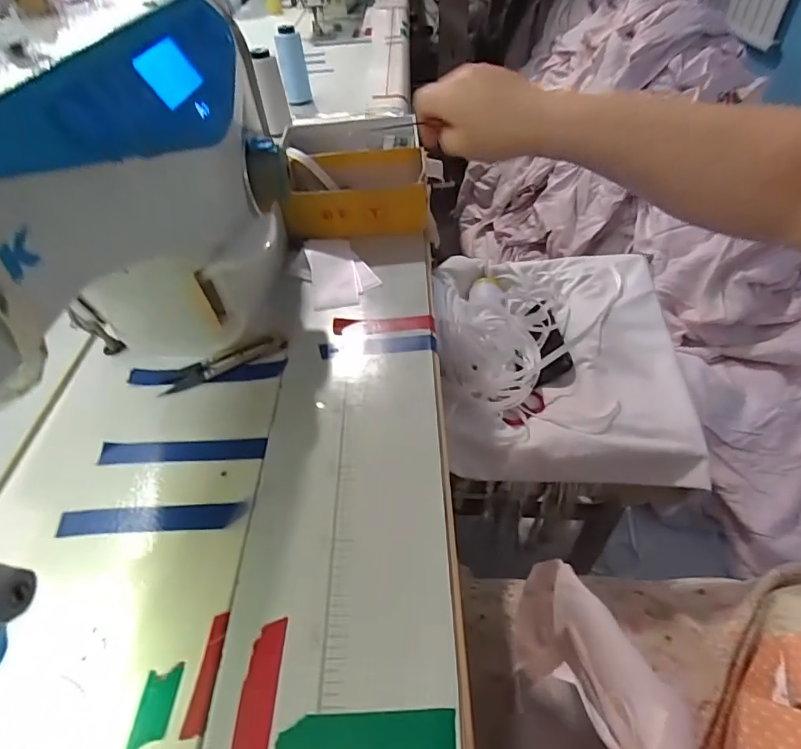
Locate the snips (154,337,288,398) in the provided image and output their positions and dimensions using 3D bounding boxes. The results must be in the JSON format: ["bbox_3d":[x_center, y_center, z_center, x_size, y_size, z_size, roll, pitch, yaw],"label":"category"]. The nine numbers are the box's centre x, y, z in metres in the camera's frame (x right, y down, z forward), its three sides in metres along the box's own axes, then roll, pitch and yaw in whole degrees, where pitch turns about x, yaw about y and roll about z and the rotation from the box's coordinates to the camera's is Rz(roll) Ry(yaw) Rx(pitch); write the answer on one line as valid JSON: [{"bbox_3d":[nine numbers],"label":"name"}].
[{"bbox_3d":[-0.142,-0.010,0.381,0.098,0.007,0.024,-22,49,-13],"label":"snips"}]

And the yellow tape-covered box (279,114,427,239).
[{"bbox_3d":[-0.051,-0.222,0.528,0.148,0.056,0.185,-9,48,-1],"label":"yellow tape-covered box"}]

